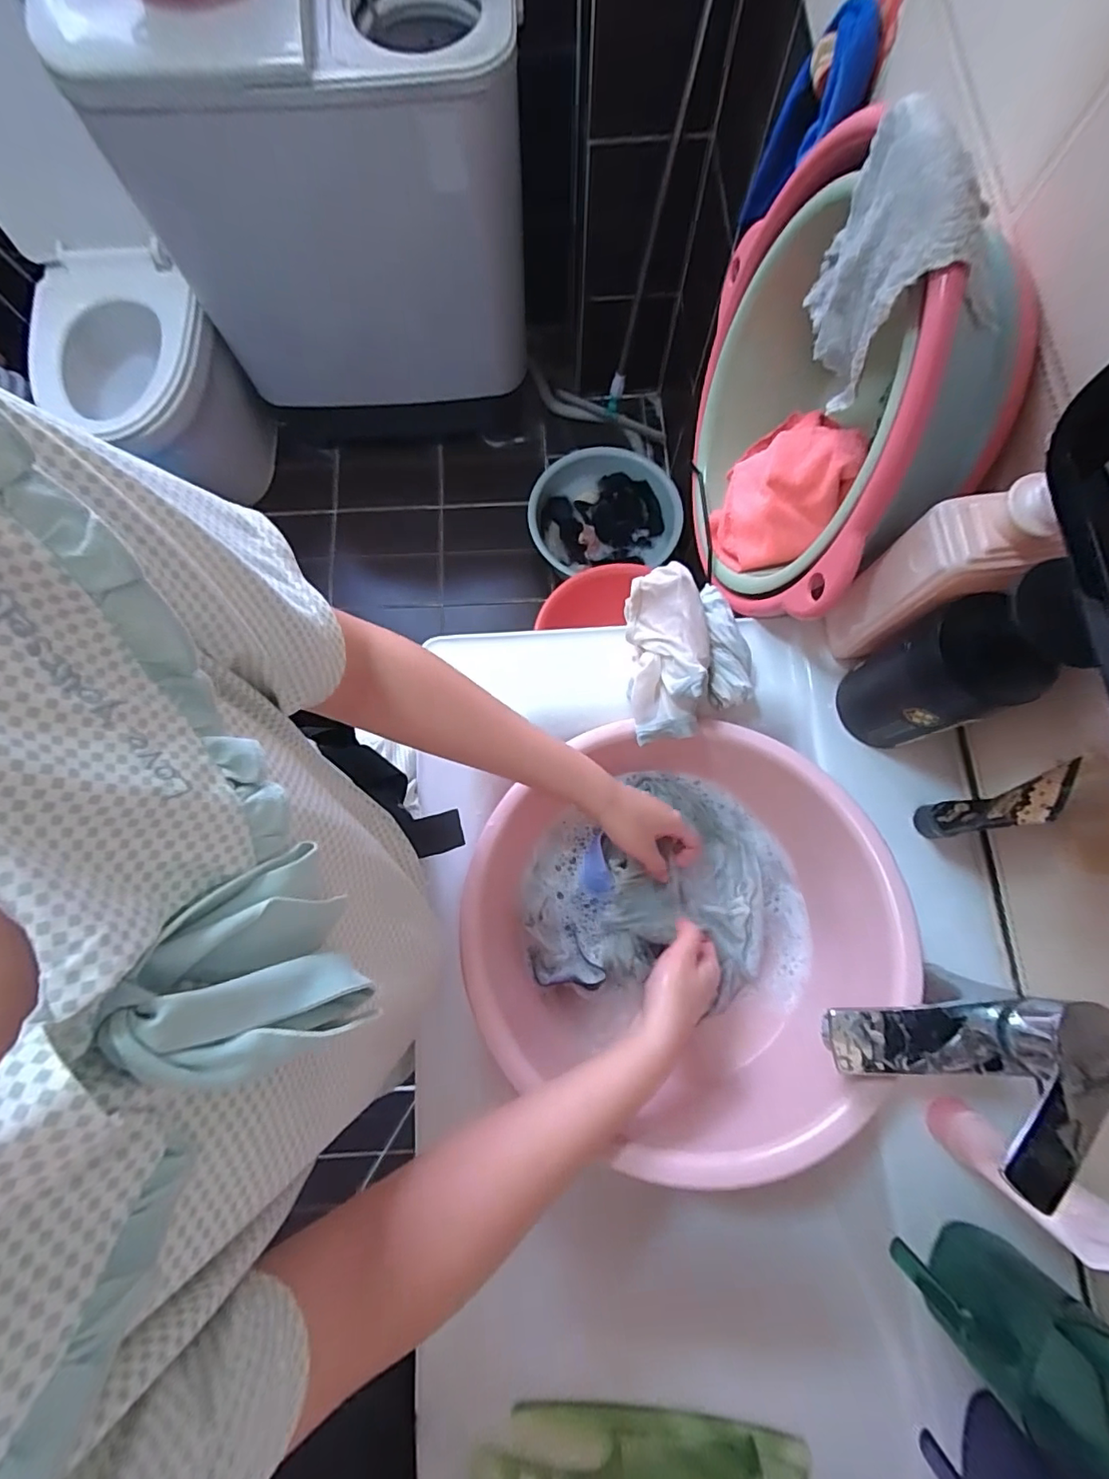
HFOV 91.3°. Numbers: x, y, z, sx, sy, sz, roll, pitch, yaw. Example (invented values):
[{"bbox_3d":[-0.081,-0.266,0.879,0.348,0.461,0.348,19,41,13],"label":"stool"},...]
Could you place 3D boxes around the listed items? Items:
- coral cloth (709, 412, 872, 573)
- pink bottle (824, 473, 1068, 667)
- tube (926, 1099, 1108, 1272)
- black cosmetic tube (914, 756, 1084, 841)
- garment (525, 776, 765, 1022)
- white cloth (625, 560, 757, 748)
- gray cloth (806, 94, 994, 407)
[{"bbox_3d":[0.230,-0.260,0.571,0.132,0.035,0.163,45,110,29],"label":"coral cloth"},{"bbox_3d":[0.274,-0.114,0.411,0.043,0.188,0.066,-22,78,-4],"label":"pink bottle"},{"bbox_3d":[0.308,0.283,0.358,0.059,0.150,0.028,-3,78,0],"label":"tube"},{"bbox_3d":[0.327,0.054,0.410,0.021,0.150,0.047,35,80,8],"label":"black cosmetic tube"},{"bbox_3d":[0.087,0.135,0.521,0.210,0.045,0.203,6,78,2],"label":"garment"},{"bbox_3d":[0.124,-0.080,0.503,0.113,0.062,0.151,-7,78,-1],"label":"white cloth"},{"bbox_3d":[0.227,-0.325,0.381,0.033,0.140,0.122,-2,78,0],"label":"gray cloth"}]

